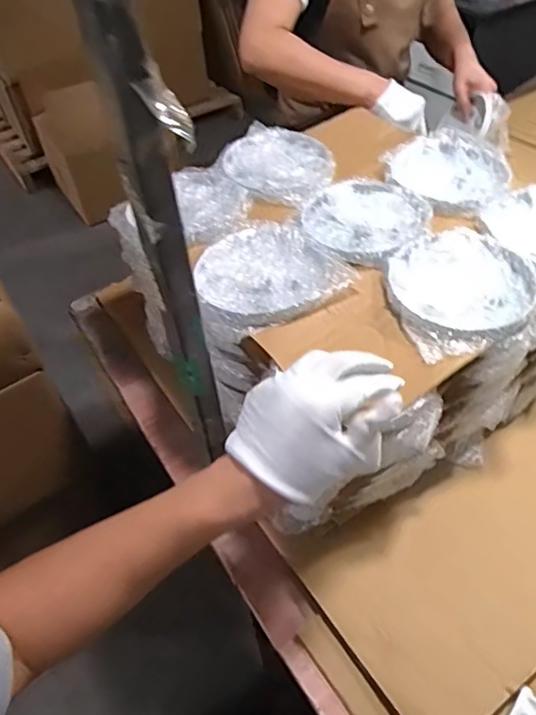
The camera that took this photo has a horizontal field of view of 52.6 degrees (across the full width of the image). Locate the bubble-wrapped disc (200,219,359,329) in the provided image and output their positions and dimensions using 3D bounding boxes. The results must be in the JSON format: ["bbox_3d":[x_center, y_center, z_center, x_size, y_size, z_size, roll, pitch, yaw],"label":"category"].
[{"bbox_3d":[-0.003,-0.091,0.563,0.136,0.018,0.139,-3,47,3],"label":"bubble-wrapped disc"}]

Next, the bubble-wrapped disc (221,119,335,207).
[{"bbox_3d":[0.017,-0.251,0.702,0.159,0.023,0.136,30,57,29],"label":"bubble-wrapped disc"}]

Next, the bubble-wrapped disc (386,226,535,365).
[{"bbox_3d":[0.184,-0.070,0.528,0.140,0.017,0.144,-3,47,3],"label":"bubble-wrapped disc"}]

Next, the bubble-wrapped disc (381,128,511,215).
[{"bbox_3d":[0.216,-0.226,0.657,0.144,0.023,0.157,-3,47,3],"label":"bubble-wrapped disc"}]

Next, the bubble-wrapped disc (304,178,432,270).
[{"bbox_3d":[0.104,-0.157,0.608,0.137,0.016,0.132,-3,47,3],"label":"bubble-wrapped disc"}]

